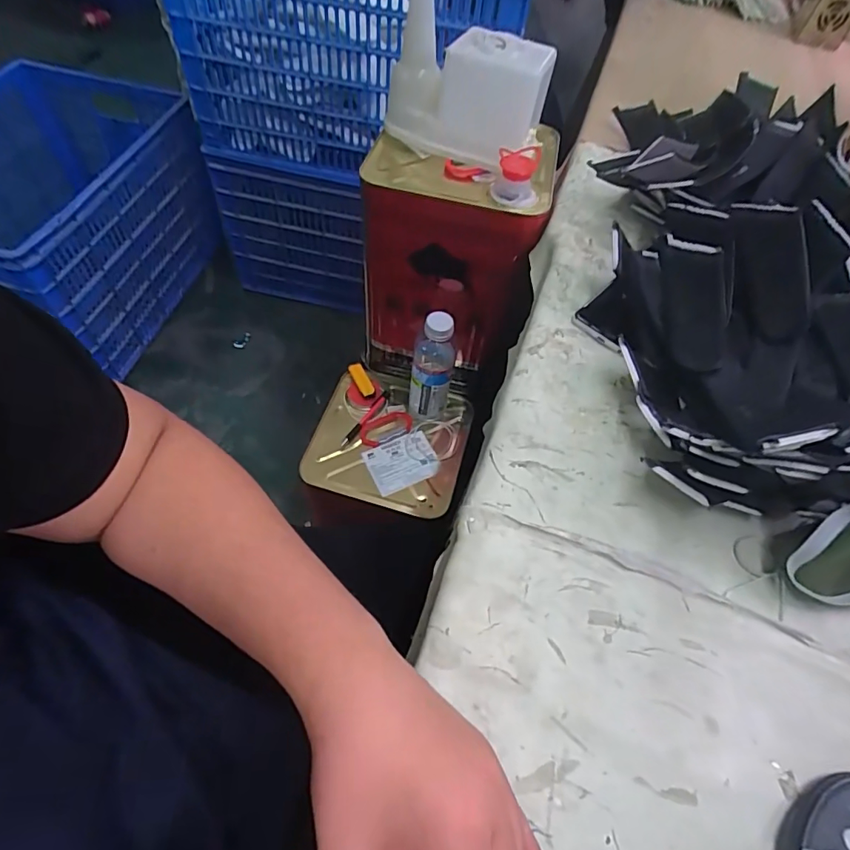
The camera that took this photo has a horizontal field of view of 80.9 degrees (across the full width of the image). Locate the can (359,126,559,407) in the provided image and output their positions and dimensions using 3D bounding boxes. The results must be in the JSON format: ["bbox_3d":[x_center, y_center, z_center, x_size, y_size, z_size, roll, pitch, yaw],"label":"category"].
[{"bbox_3d":[0.035,-0.245,0.771,0.240,0.331,0.199,14,56,4],"label":"can"}]

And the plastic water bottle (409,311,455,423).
[{"bbox_3d":[0.011,-0.083,0.779,0.061,0.213,0.051,8,56,0],"label":"plastic water bottle"}]

